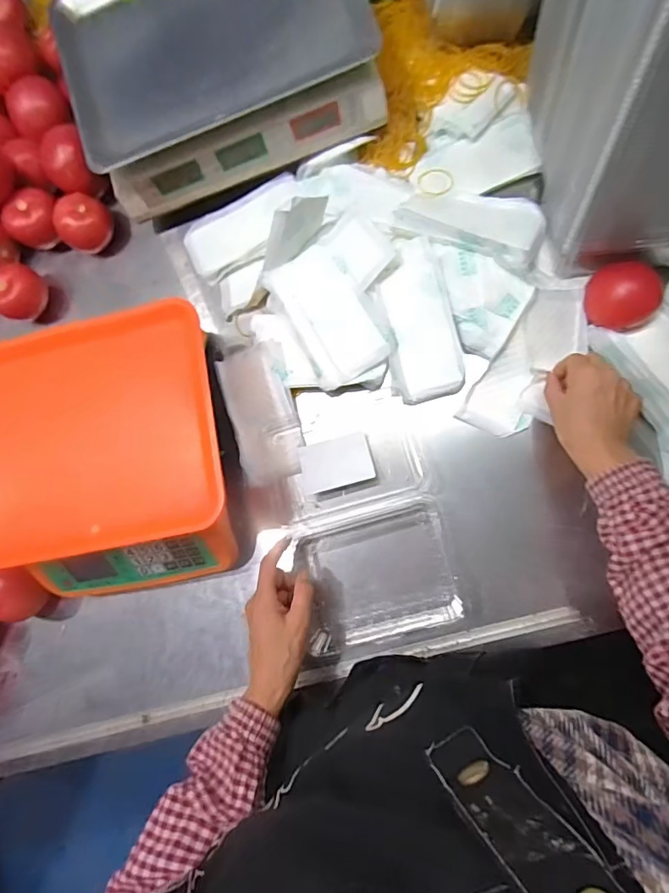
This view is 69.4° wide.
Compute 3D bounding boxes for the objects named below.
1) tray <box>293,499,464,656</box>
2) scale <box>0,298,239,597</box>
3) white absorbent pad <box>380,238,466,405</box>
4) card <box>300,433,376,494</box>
[{"bbox_3d":[0.052,0.139,0.531,0.163,0.040,0.134,-20,86,7],"label":"tray"},{"bbox_3d":[-0.251,0.019,0.531,0.297,0.105,0.283,-9,82,8],"label":"scale"},{"bbox_3d":[0.098,-0.141,0.543,0.078,0.020,0.173,-7,82,8],"label":"white absorbent pad"},{"bbox_3d":[0.002,0.019,0.552,0.082,0.005,0.054,-15,84,8],"label":"card"}]

